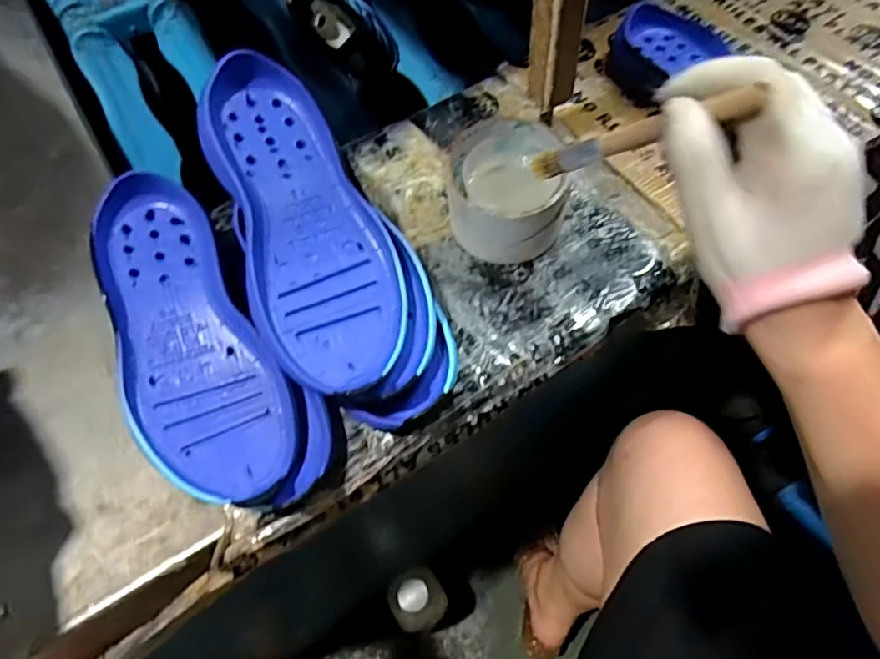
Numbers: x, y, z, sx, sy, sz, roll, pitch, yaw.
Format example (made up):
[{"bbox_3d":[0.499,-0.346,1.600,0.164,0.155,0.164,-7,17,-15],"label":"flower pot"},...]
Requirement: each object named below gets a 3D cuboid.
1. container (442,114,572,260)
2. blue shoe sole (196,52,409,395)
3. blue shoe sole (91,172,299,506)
[{"bbox_3d":[0.045,-0.090,0.406,0.077,0.060,0.078,-1,62,2],"label":"container"},{"bbox_3d":[-0.077,-0.062,0.342,0.079,0.027,0.196,-21,83,-8],"label":"blue shoe sole"},{"bbox_3d":[-0.147,0.004,0.347,0.077,0.018,0.199,-24,78,-10],"label":"blue shoe sole"}]

